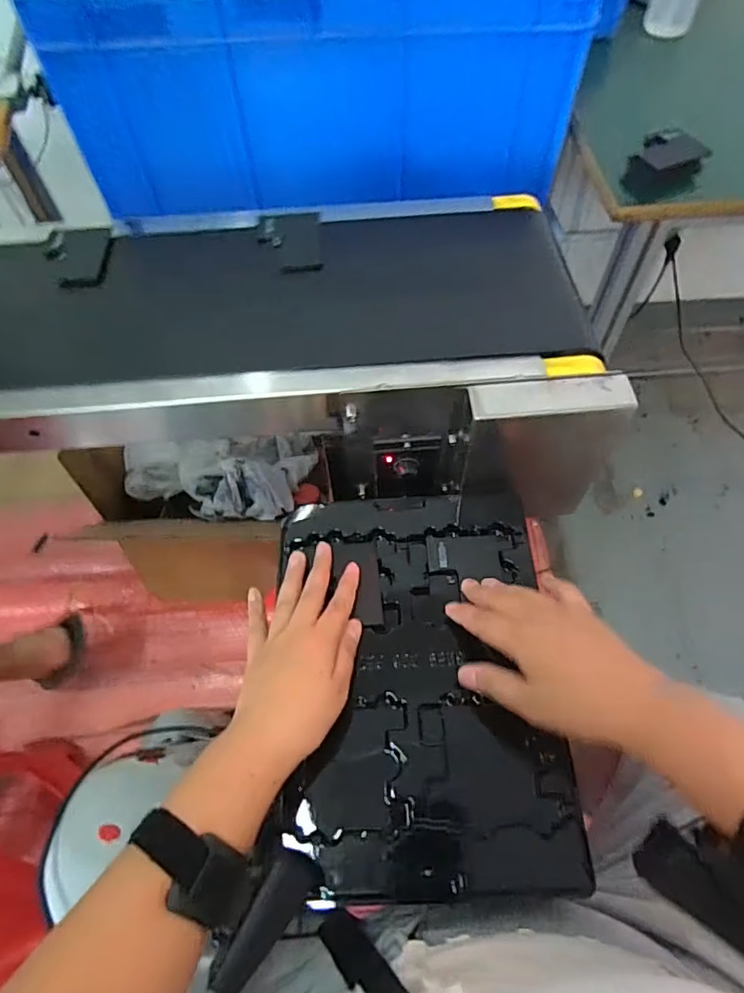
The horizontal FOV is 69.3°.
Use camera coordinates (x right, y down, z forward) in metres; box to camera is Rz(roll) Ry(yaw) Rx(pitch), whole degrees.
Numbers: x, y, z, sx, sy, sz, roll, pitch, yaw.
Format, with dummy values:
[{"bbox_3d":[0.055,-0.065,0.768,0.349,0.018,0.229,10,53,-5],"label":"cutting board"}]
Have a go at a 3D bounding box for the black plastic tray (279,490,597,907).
[{"bbox_3d":[0.033,0.141,0.428,0.211,0.044,0.306,-2,59,1],"label":"black plastic tray"}]

